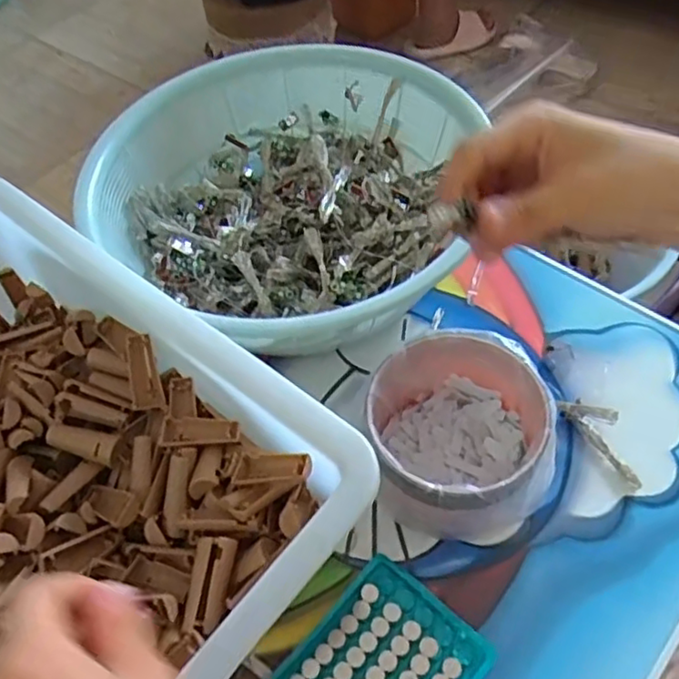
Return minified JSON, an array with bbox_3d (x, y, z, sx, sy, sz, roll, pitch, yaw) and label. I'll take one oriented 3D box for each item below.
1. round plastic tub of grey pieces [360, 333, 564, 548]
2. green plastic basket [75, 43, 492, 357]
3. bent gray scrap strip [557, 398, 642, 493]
[{"bbox_3d":[0.081,0.066,0.435,0.122,0.081,0.123,-3,53,4],"label":"round plastic tub of grey pieces"},{"bbox_3d":[-0.040,-0.140,0.555,0.287,0.080,0.275,-3,53,4],"label":"green plastic basket"},{"bbox_3d":[0.196,0.068,0.465,0.025,0.026,0.076,-29,59,-18],"label":"bent gray scrap strip"}]

